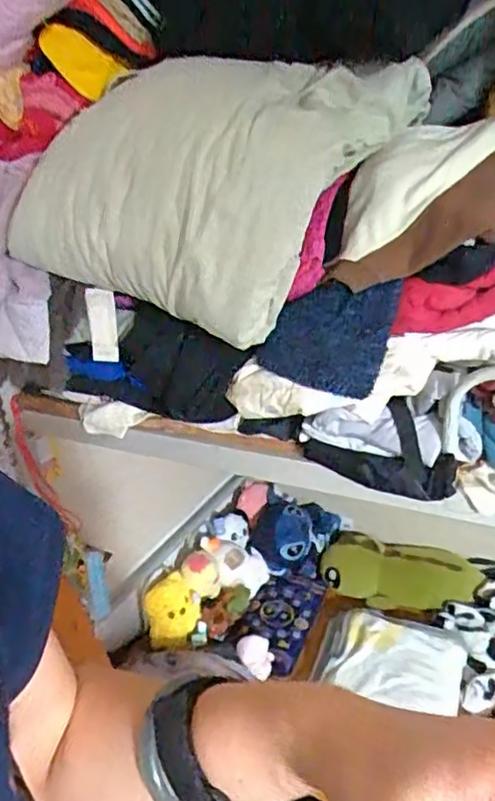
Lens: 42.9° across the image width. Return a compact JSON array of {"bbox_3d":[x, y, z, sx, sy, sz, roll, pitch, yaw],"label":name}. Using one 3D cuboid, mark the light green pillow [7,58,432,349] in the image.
[{"bbox_3d":[-0.084,-0.346,0.969,0.533,0.428,0.155,19,-9,29],"label":"light green pillow"}]

